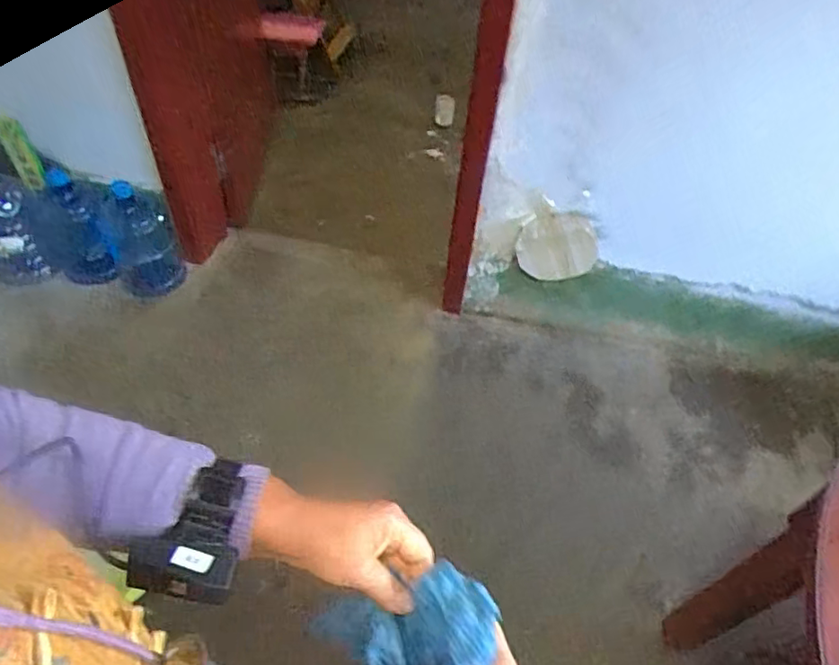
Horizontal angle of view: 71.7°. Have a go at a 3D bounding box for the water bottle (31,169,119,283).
[{"bbox_3d":[-0.996,-0.285,1.675,0.164,0.312,0.165,-32,58,-28],"label":"water bottle"}]

